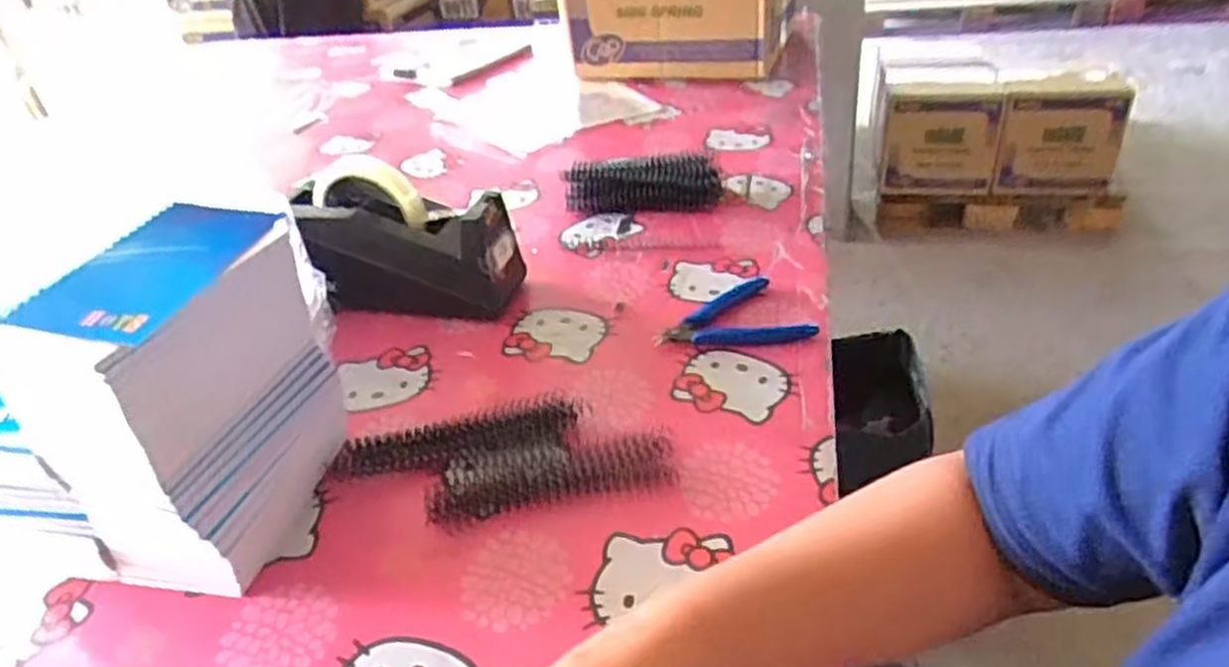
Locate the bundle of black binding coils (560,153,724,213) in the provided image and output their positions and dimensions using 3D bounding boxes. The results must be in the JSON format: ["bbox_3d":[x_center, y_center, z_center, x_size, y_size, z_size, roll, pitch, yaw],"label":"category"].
[{"bbox_3d":[0.028,-0.154,0.808,0.158,0.050,0.043,1,36,10],"label":"bundle of black binding coils"}]

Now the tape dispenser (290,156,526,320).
[{"bbox_3d":[-0.184,-0.078,0.667,0.195,0.121,0.079,1,36,10],"label":"tape dispenser"}]

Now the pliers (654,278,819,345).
[{"bbox_3d":[0.094,-0.020,0.641,0.120,0.008,0.088,-4,35,3],"label":"pliers"}]

